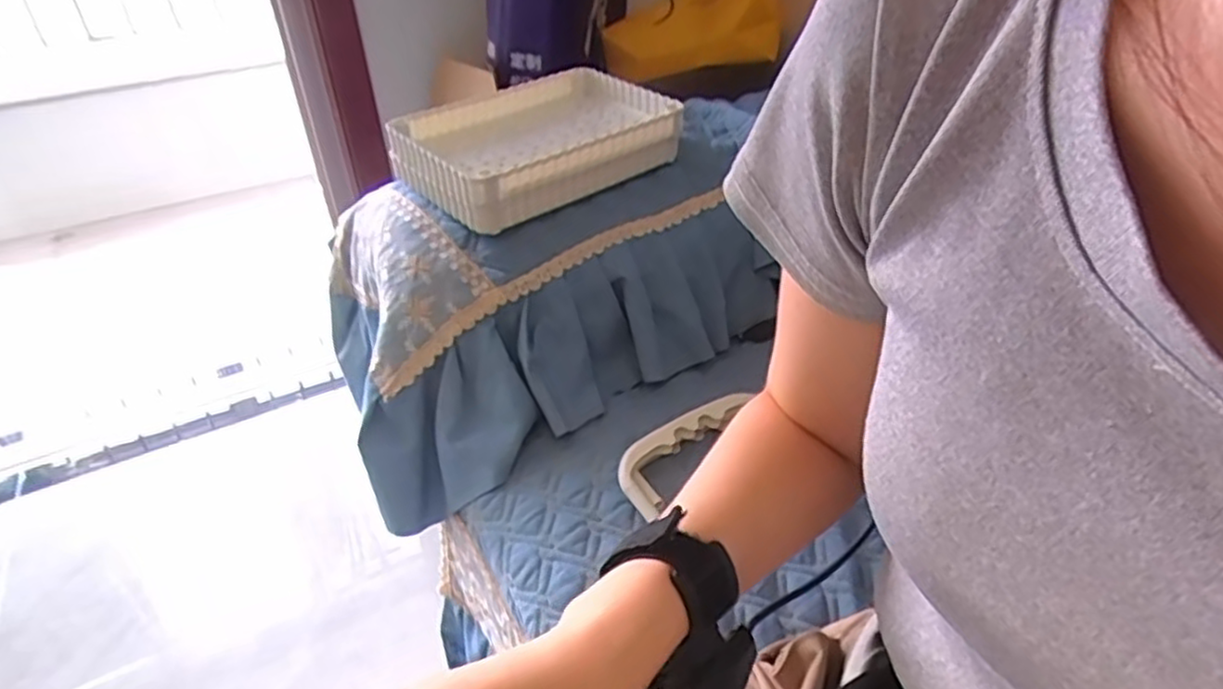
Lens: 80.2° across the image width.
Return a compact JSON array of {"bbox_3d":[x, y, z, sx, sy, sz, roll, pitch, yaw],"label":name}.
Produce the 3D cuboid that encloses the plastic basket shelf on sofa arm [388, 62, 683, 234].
[{"bbox_3d":[-0.084,-0.236,0.840,0.288,0.072,0.223,-26,40,-30],"label":"plastic basket shelf on sofa arm"}]

